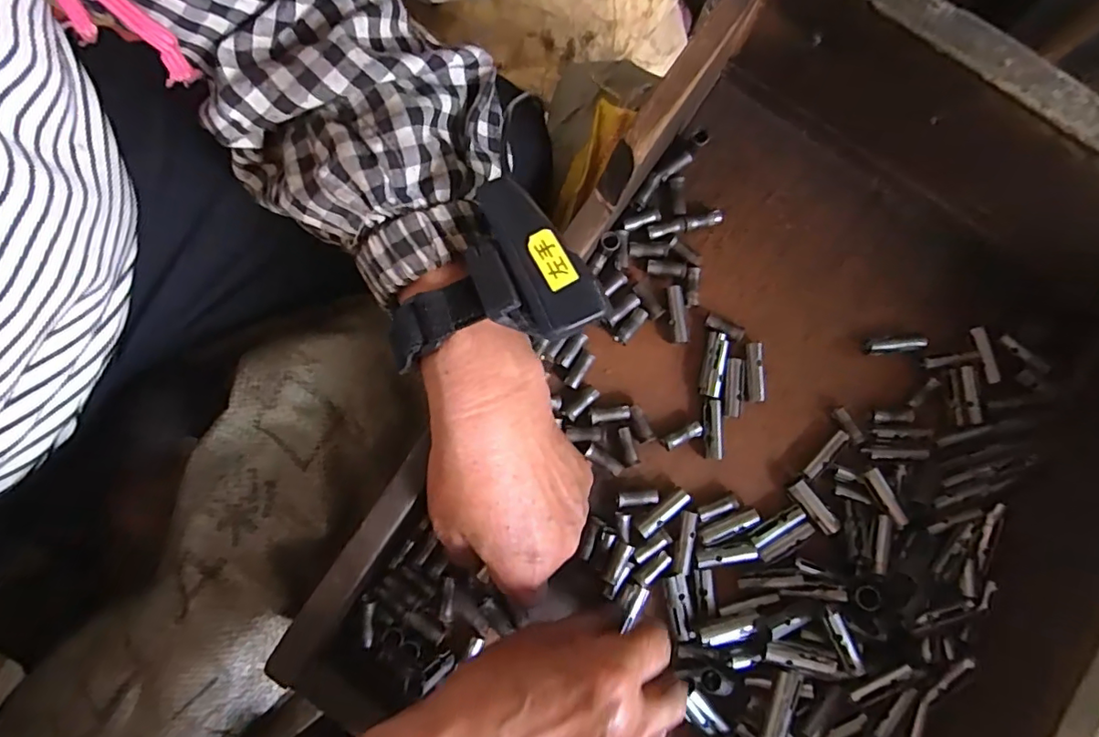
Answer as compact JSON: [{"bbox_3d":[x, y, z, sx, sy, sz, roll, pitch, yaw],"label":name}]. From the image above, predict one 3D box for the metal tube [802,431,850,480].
[{"bbox_3d":[0.169,0.053,0.344,0.007,0.007,0.036,44,79,5],"label":"metal tube"}]

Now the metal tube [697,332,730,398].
[{"bbox_3d":[0.102,-0.002,0.349,0.014,0.011,0.039,14,78,-2],"label":"metal tube"}]

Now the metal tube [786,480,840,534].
[{"bbox_3d":[0.159,0.084,0.337,0.012,0.005,0.036,-39,84,-11],"label":"metal tube"}]

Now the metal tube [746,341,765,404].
[{"bbox_3d":[0.128,0.003,0.349,0.011,0.008,0.037,2,79,-4],"label":"metal tube"}]

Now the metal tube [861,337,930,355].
[{"bbox_3d":[0.220,-0.015,0.354,0.037,0.007,0.010,-1,79,-5],"label":"metal tube"}]

